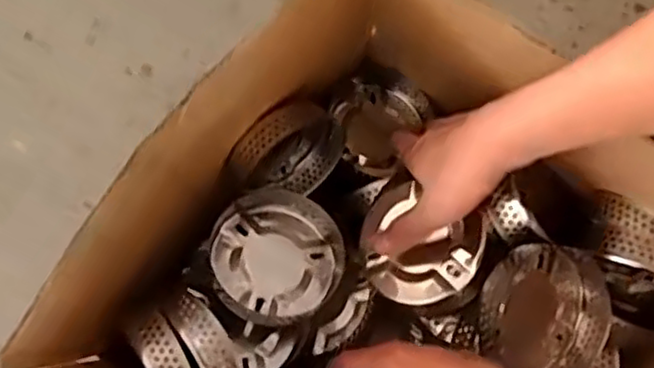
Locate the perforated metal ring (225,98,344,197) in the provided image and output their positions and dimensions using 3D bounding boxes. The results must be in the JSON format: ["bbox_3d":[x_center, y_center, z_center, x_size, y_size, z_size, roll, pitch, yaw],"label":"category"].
[{"bbox_3d":[-0.032,-0.024,0.596,0.100,0.098,0.053,-34,80,-7],"label":"perforated metal ring"}]

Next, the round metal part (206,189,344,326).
[{"bbox_3d":[-0.042,0.059,0.560,0.104,0.027,0.106,25,55,2],"label":"round metal part"}]

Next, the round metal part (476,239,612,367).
[{"bbox_3d":[0.162,0.099,0.532,0.098,0.041,0.103,0,78,0],"label":"round metal part"}]

